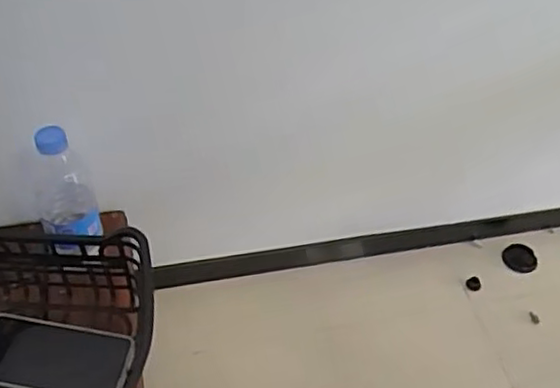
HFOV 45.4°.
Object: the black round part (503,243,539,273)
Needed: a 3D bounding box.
[{"bbox_3d":[0.398,0.105,1.107,0.056,0.018,0.053,1,46,-1],"label":"black round part"}]

